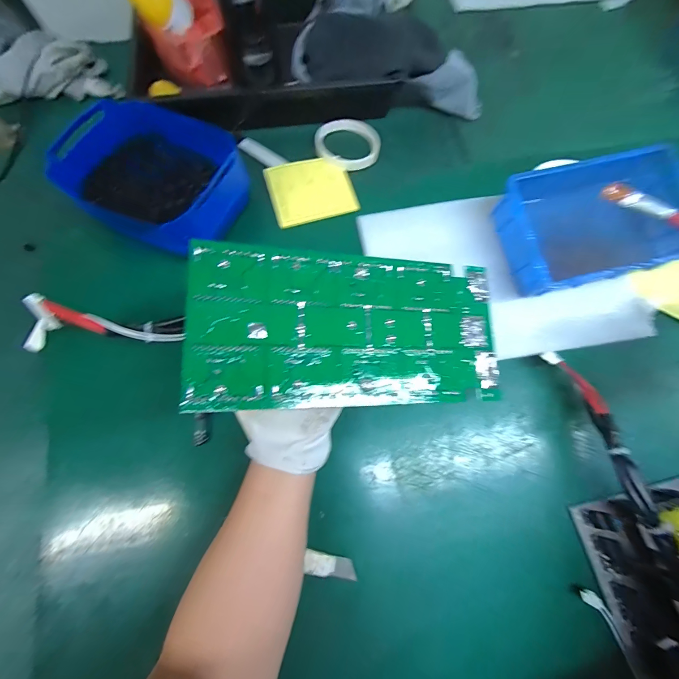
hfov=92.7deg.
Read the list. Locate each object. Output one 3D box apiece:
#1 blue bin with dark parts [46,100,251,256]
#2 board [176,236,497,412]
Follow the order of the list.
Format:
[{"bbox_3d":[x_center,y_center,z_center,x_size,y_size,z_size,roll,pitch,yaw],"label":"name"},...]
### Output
[{"bbox_3d":[-0.219,-0.194,0.392,0.197,0.075,0.146,27,75,7],"label":"blue bin with dark parts"},{"bbox_3d":[0.018,-0.010,0.290,0.279,0.005,0.134,1,79,-16],"label":"board"}]

